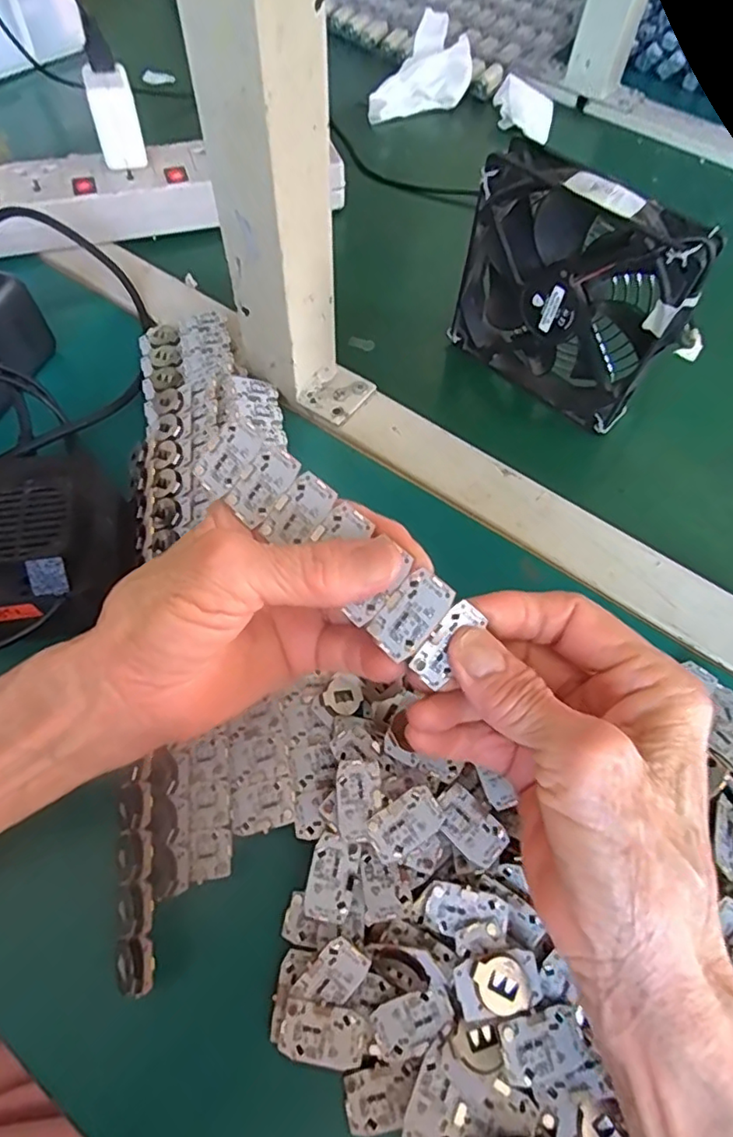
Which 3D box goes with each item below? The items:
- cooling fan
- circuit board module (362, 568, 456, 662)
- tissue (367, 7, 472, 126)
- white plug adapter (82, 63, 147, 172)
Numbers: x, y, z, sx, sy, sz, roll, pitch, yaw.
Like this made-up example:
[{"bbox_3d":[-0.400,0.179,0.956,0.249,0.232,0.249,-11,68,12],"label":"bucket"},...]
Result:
[{"bbox_3d":[0.110,-0.154,0.321,0.124,0.111,0.034,34,67,15],"label":"cooling fan"},{"bbox_3d":[0.015,0.015,0.190,0.018,0.004,0.029,43,100,19],"label":"circuit board module"},{"bbox_3d":[0.053,-0.434,0.516,0.066,0.046,0.123,25,65,11],"label":"tissue"},{"bbox_3d":[-0.167,-0.300,0.390,0.028,0.052,0.032,-16,65,-9],"label":"white plug adapter"}]

